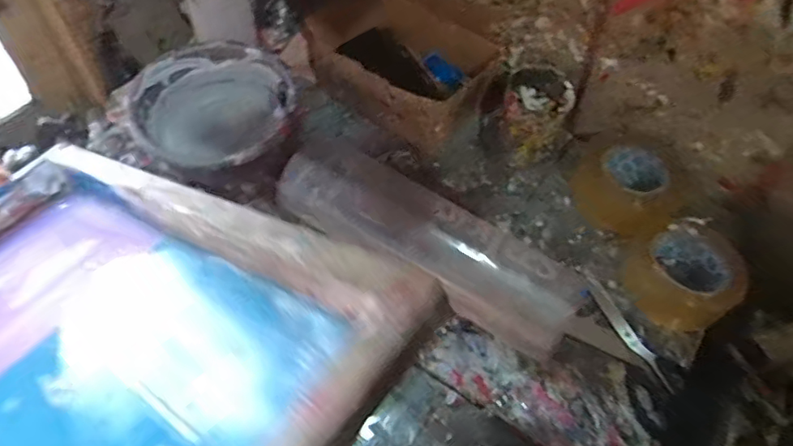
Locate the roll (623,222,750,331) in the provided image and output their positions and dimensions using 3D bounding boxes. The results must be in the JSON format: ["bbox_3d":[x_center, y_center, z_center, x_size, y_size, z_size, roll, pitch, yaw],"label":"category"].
[{"bbox_3d":[0.321,0.056,0.624,0.107,0.072,0.098,1,56,-2],"label":"roll"}]

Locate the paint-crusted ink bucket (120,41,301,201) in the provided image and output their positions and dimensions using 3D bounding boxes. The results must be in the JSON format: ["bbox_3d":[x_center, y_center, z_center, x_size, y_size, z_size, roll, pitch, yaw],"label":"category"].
[{"bbox_3d":[-0.219,-0.129,0.706,0.212,0.085,0.193,12,56,5],"label":"paint-crusted ink bucket"}]

